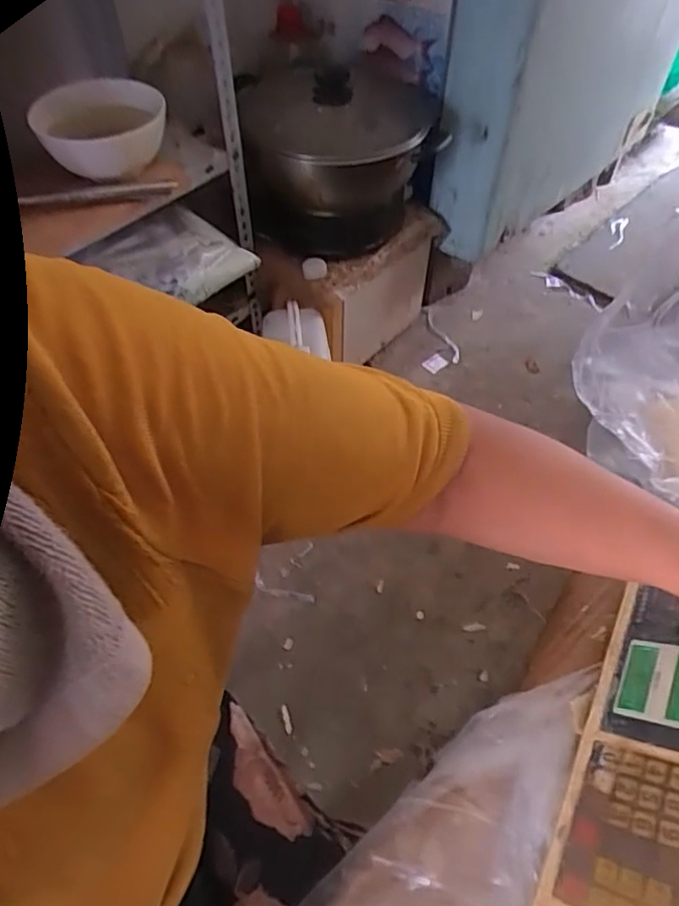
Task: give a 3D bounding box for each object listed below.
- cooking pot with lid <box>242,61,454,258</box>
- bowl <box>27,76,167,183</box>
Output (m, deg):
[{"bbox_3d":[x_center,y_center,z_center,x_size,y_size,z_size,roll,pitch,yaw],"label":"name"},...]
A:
[{"bbox_3d":[0.003,-0.546,1.100,0.333,0.239,0.323,0,53,0],"label":"cooking pot with lid"},{"bbox_3d":[-0.332,-0.459,0.836,0.170,0.064,0.179,-15,54,-11],"label":"bowl"}]

